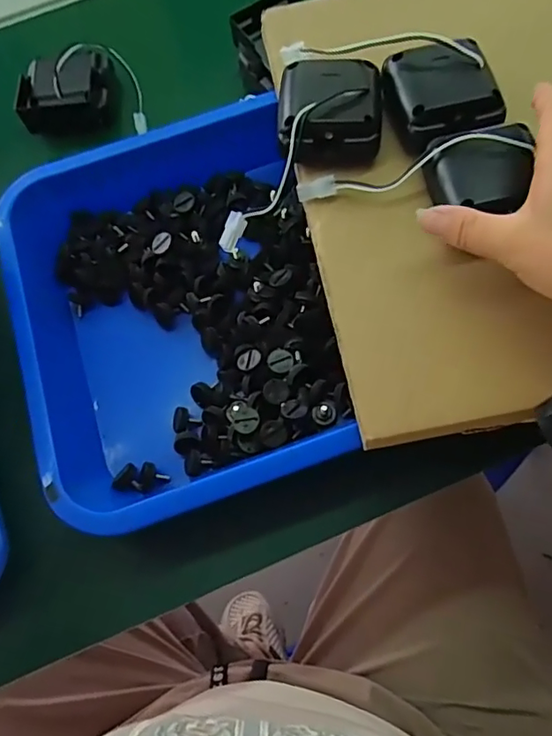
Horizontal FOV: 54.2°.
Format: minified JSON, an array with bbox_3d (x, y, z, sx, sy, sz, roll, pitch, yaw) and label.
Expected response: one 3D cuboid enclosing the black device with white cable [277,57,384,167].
[{"bbox_3d":[0.035,-0.165,0.344,0.064,0.035,0.065,1,68,1],"label":"black device with white cable"}]

